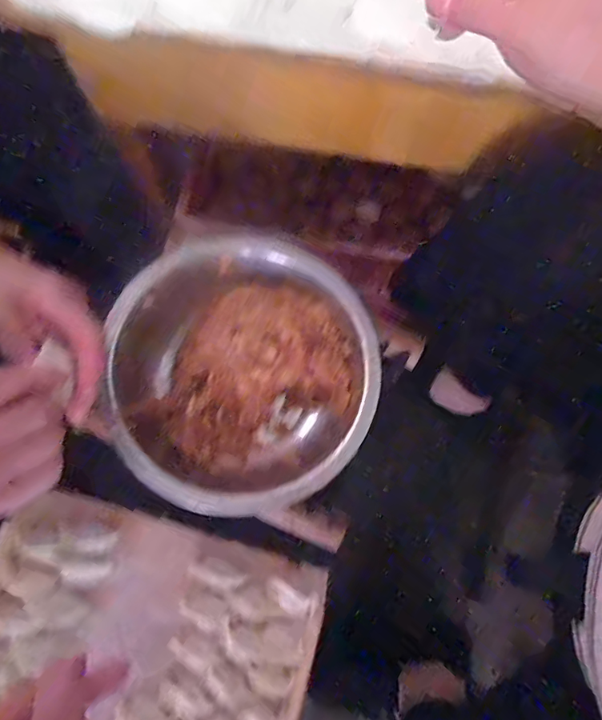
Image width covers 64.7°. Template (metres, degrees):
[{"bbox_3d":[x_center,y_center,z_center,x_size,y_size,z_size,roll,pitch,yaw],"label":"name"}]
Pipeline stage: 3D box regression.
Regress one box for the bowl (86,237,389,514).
[{"bbox_3d":[-0.053,0.009,0.498,0.263,0.081,0.269,0,77,-2],"label":"bowl"}]

